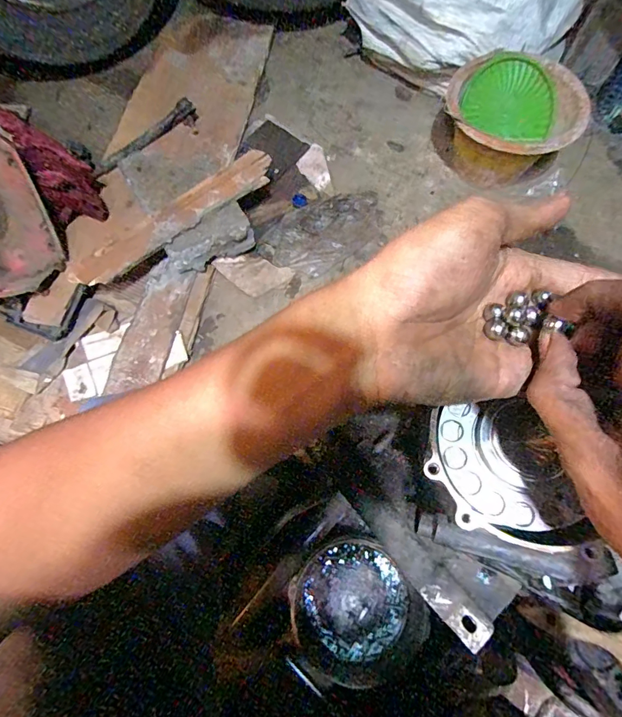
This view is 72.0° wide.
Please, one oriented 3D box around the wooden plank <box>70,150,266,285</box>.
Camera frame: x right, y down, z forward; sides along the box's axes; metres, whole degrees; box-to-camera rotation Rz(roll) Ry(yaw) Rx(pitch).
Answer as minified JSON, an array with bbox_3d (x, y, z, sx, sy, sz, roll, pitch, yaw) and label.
[{"bbox_3d":[-0.252,-0.264,0.797,0.412,0.033,0.072,-37,75,-11],"label":"wooden plank"}]

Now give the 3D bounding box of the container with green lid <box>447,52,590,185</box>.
[{"bbox_3d":[0.402,-0.479,0.894,0.246,0.169,0.246,0,72,0],"label":"container with green lid"}]

